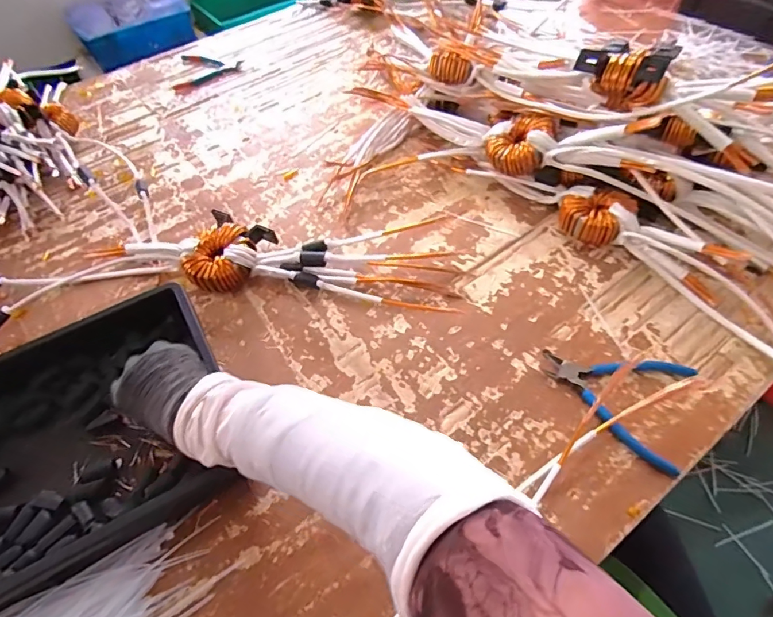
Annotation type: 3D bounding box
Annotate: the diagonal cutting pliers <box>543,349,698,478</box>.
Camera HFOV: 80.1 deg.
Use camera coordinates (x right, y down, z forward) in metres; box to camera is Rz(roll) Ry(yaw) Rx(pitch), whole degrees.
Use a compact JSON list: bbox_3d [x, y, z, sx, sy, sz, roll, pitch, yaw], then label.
[{"bbox_3d":[0.233,0.084,0.475,0.140,0.013,0.124,21,59,19],"label":"diagonal cutting pliers"}]

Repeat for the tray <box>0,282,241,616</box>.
[{"bbox_3d":[-0.334,0.137,0.436,0.361,0.064,0.250,-28,57,-15],"label":"tray"}]

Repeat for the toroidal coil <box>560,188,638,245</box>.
[{"bbox_3d":[0.270,-0.121,0.600,0.079,0.048,0.079,-2,54,3],"label":"toroidal coil"}]

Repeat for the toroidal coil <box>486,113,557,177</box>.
[{"bbox_3d":[0.180,-0.224,0.628,0.078,0.052,0.073,-2,54,3],"label":"toroidal coil"}]

